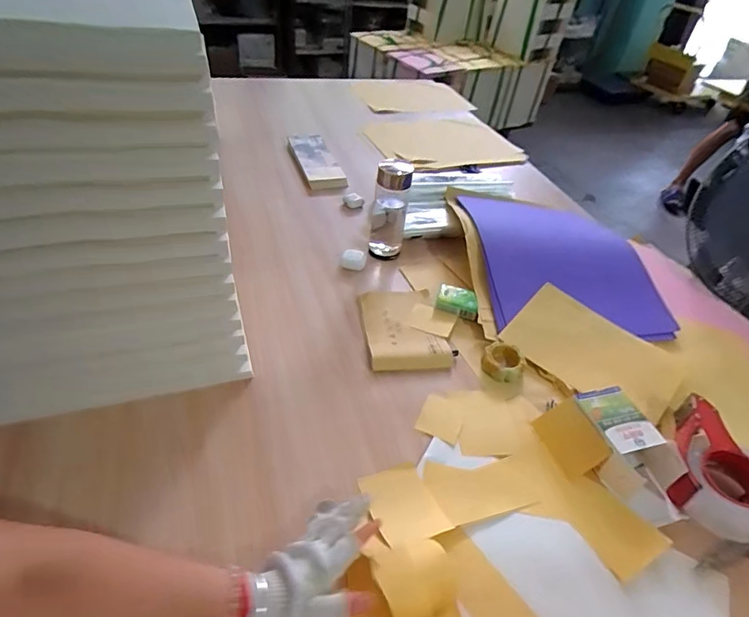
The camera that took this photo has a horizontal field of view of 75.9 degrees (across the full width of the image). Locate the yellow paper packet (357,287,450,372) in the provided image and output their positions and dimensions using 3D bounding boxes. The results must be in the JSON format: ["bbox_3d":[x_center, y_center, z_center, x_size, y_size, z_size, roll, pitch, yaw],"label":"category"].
[{"bbox_3d":[0.048,0.035,0.818,0.130,0.017,0.176,-3,42,-12],"label":"yellow paper packet"}]

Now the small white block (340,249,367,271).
[{"bbox_3d":[-0.042,-0.097,0.948,0.049,0.030,0.031,6,41,-2],"label":"small white block"}]

